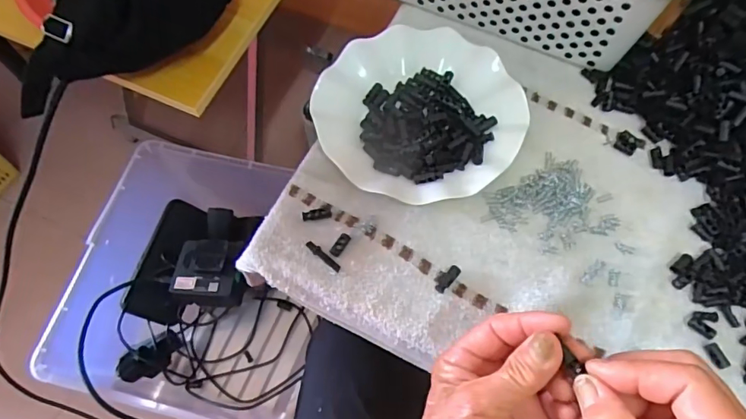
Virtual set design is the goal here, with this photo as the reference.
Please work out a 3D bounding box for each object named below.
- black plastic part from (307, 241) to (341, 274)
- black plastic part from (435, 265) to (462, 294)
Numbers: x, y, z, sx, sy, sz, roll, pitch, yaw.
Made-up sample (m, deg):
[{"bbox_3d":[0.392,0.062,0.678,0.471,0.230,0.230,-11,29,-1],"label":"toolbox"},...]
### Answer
[{"bbox_3d":[-0.041,0.038,0.393,0.036,0.004,0.007,38,72,17],"label":"black plastic part"},{"bbox_3d":[0.059,0.055,0.384,0.013,0.006,0.026,41,73,17],"label":"black plastic part"}]

